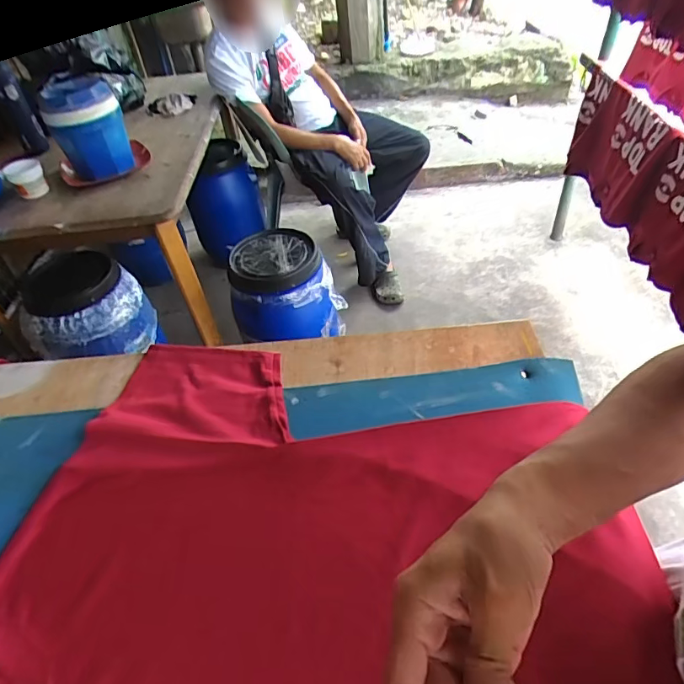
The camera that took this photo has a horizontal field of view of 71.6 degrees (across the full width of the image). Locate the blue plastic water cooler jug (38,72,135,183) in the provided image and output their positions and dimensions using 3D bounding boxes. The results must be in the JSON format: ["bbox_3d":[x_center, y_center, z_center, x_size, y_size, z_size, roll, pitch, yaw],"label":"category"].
[{"bbox_3d":[-0.688,-0.578,1.298,0.185,0.227,0.168,-25,49,-18],"label":"blue plastic water cooler jug"}]

